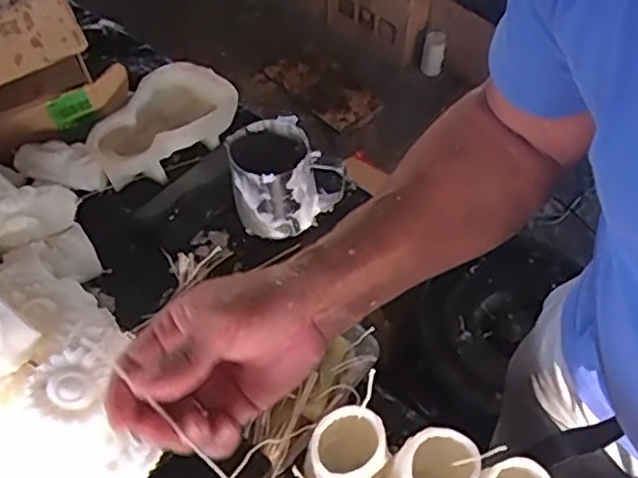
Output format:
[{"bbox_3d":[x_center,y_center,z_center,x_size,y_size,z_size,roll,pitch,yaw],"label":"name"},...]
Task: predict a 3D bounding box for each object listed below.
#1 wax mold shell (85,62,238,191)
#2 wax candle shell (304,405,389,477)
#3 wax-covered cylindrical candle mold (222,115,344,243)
[{"bbox_3d":[-0.194,-0.142,0.793,0.183,0.054,0.109,-34,63,-21],"label":"wax mold shell"},{"bbox_3d":[0.024,0.198,0.582,0.066,0.092,0.064,0,56,-1],"label":"wax candle shell"},{"bbox_3d":[-0.037,-0.068,0.710,0.111,0.098,0.086,-13,57,-9],"label":"wax-covered cylindrical candle mold"}]

